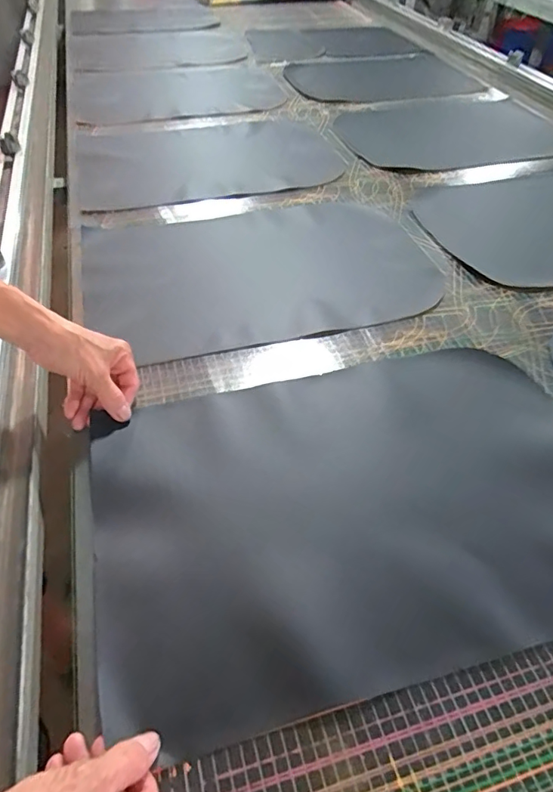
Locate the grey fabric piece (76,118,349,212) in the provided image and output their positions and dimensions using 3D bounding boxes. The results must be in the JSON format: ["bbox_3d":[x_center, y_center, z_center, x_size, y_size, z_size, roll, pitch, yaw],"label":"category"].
[{"bbox_3d":[-0.140,-0.484,1.003,0.534,0.034,0.360,-6,50,-5],"label":"grey fabric piece"}]

